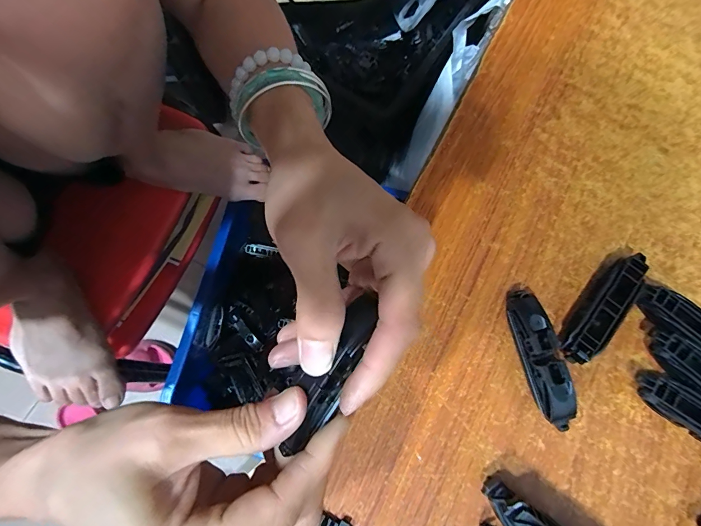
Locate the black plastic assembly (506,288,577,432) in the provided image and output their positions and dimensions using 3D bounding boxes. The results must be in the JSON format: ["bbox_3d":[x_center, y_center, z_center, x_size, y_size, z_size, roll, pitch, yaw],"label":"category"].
[{"bbox_3d":[0.114,0.056,0.220,0.017,0.020,0.081,-13,76,-5],"label":"black plastic assembly"}]

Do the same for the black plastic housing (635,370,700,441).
[{"bbox_3d":[0.203,0.091,0.214,0.075,0.018,0.021,33,77,7],"label":"black plastic housing"}]

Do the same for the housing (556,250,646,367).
[{"bbox_3d":[0.156,0.029,0.228,0.020,0.019,0.078,42,78,9],"label":"housing"}]

